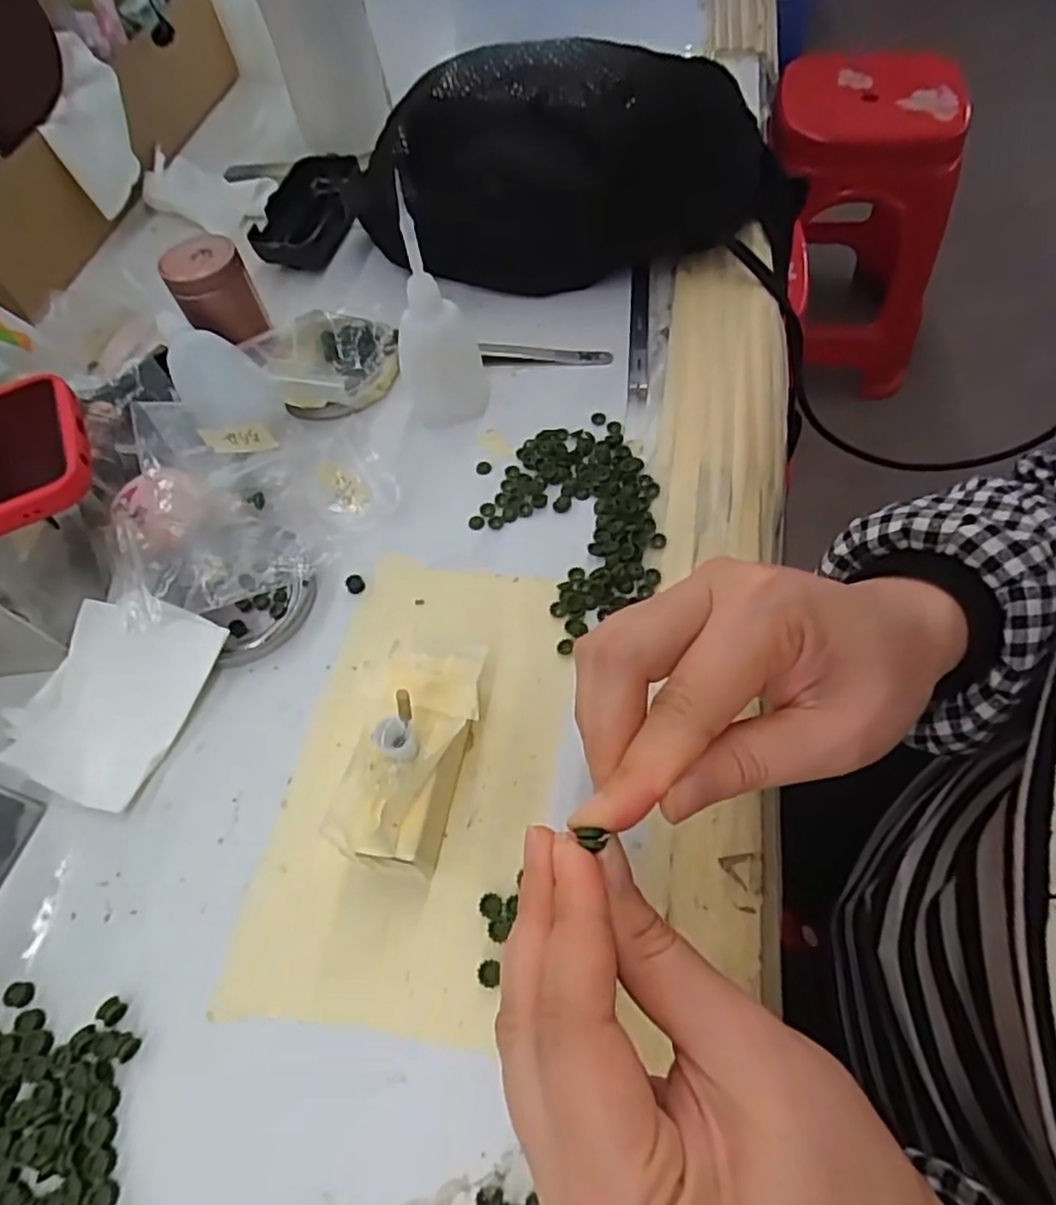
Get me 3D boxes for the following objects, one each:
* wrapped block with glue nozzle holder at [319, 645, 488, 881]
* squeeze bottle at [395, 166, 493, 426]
[{"bbox_3d":[-0.045,0.058,0.268,0.045,0.041,0.089,11,61,11],"label":"wrapped block with glue nozzle holder"},{"bbox_3d":[-0.049,-0.149,0.350,0.044,0.105,0.046,-9,59,-1],"label":"squeeze bottle"}]

